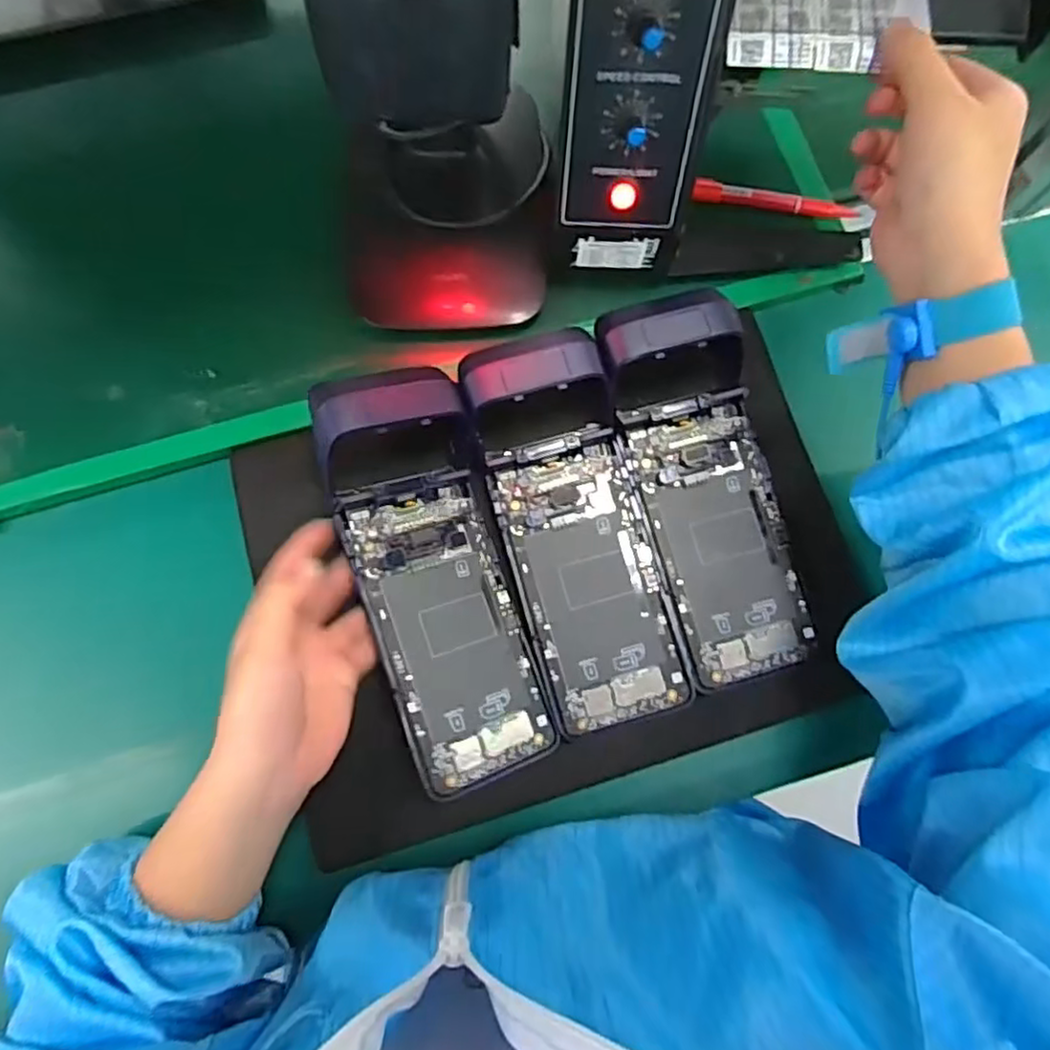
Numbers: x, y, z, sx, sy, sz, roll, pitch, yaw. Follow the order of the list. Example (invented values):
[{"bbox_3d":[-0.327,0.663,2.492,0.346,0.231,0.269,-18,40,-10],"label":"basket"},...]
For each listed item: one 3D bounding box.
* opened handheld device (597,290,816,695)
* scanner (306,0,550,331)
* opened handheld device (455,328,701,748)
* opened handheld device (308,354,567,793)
[{"bbox_3d":[0.105,-0.024,0.391,0.082,0.051,0.223,-11,77,-4],"label":"opened handheld device"},{"bbox_3d":[-0.044,-0.213,0.320,0.112,0.235,0.146,-3,81,-3],"label":"scanner"},{"bbox_3d":[0.029,0.001,0.378,0.083,0.042,0.221,-15,81,-5],"label":"opened handheld device"},{"bbox_3d":[-0.047,0.024,0.368,0.087,0.053,0.224,-17,81,-28],"label":"opened handheld device"}]

